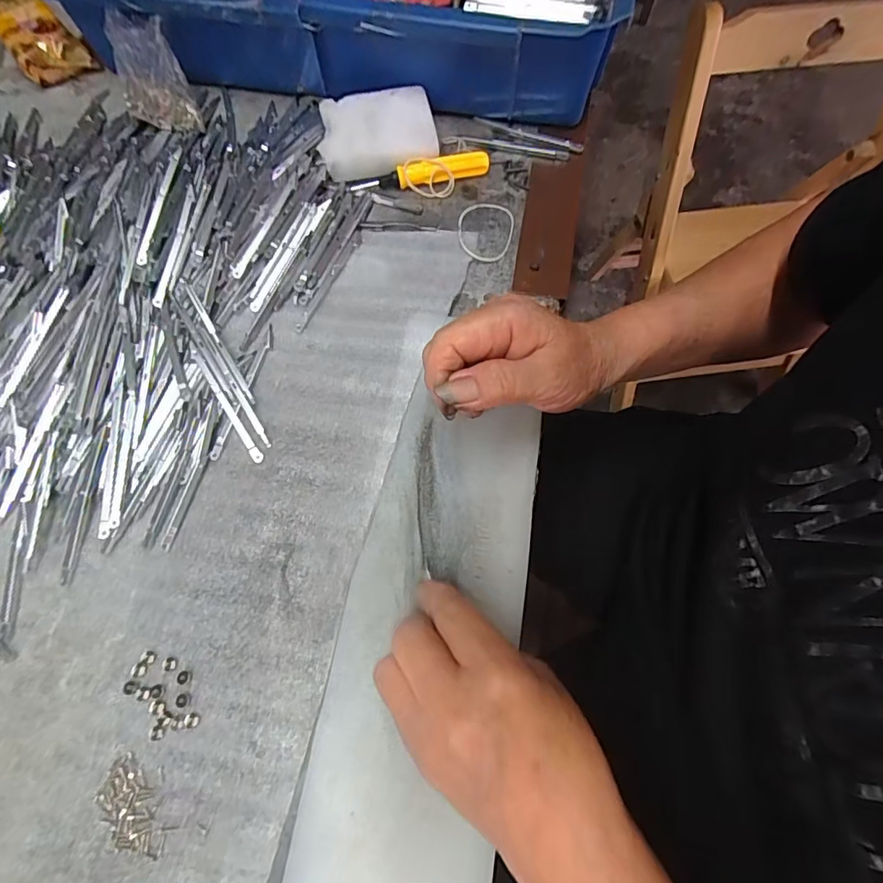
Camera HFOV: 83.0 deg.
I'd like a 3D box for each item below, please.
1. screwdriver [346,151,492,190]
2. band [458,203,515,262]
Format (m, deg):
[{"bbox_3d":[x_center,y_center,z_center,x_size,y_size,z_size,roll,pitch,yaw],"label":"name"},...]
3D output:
[{"bbox_3d":[-0.017,-0.199,0.371,0.104,0.016,0.012,-10,70,-5],"label":"screwdriver"},{"bbox_3d":[0.032,-0.151,0.357,0.040,0.005,0.052,9,68,-2],"label":"band"}]

